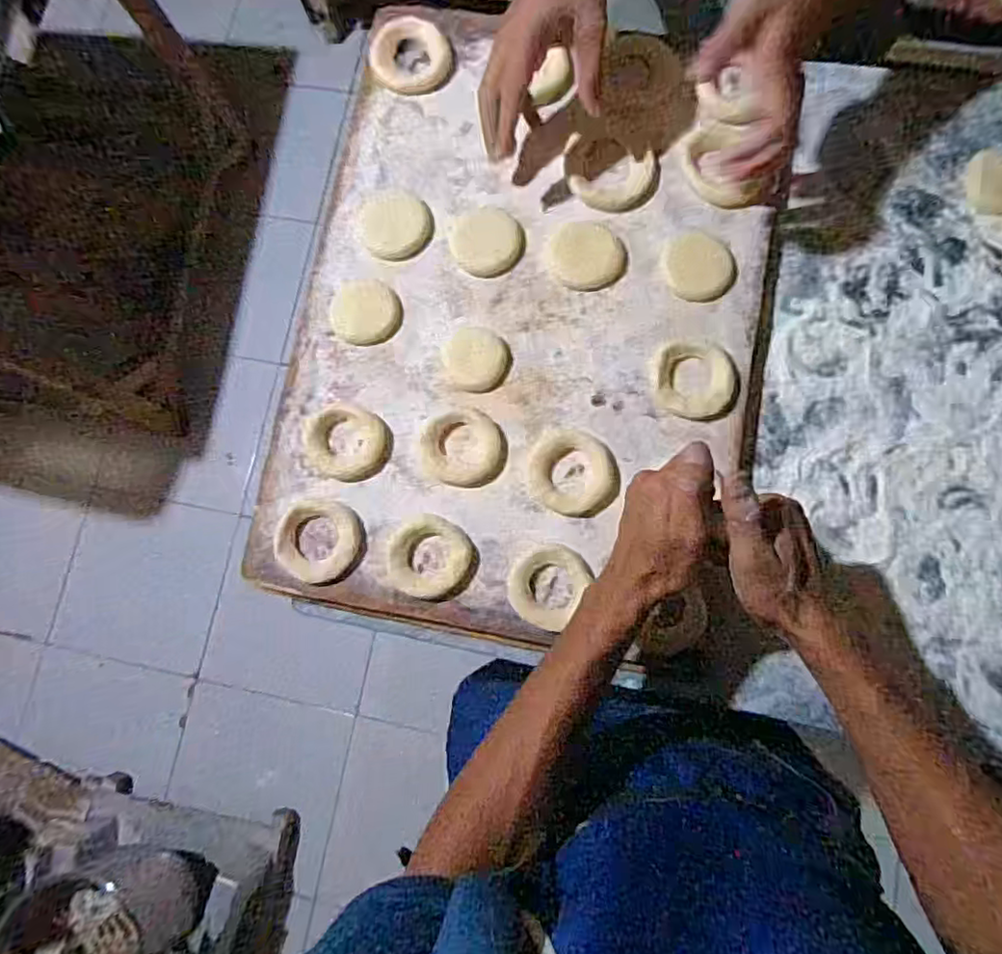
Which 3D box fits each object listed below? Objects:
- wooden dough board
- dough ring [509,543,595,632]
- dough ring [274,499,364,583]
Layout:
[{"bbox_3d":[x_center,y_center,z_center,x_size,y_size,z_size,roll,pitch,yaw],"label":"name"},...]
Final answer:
[{"bbox_3d":[0.026,-0.145,0.568,0.409,0.034,0.557,10,81,4],"label":"wooden dough board"},{"bbox_3d":[0.038,0.089,0.516,0.061,0.015,0.067,0,81,2],"label":"dough ring"},{"bbox_3d":[-0.163,0.056,0.553,0.076,0.013,0.070,9,81,4],"label":"dough ring"}]

